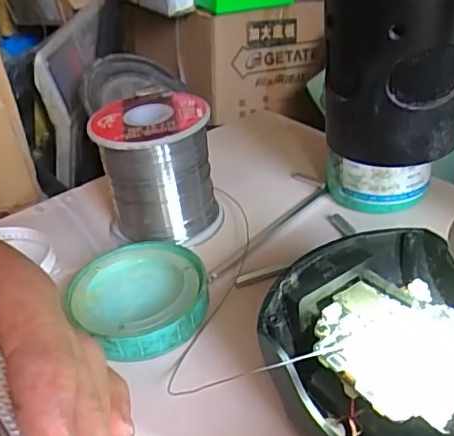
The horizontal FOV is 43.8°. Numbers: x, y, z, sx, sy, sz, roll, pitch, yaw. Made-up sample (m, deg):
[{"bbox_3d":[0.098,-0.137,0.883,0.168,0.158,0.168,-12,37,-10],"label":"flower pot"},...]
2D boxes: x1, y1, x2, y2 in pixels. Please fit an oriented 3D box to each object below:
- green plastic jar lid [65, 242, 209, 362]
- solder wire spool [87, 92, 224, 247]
[{"bbox_3d":[-0.038,0.038,0.267,0.056,0.020,0.063,-22,36,-24],"label":"green plastic jar lid"},{"bbox_3d":[-0.039,-0.028,0.315,0.063,0.066,0.058,-7,33,-4],"label":"solder wire spool"}]

